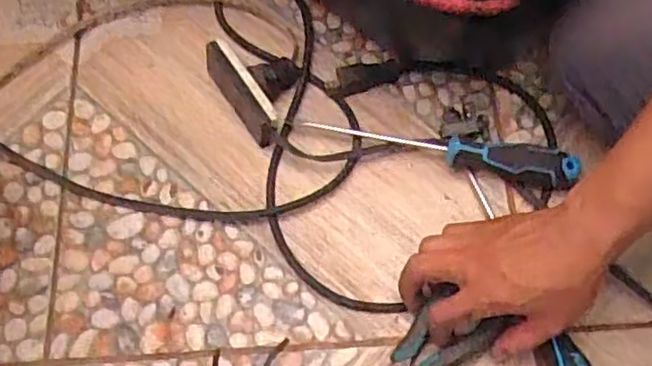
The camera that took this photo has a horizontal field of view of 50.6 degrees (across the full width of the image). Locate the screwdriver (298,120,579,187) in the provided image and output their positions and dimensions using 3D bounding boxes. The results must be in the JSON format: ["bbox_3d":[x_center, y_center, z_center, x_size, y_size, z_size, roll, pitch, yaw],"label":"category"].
[{"bbox_3d":[0.099,-0.031,0.610,0.234,0.026,0.030,13,68,8],"label":"screwdriver"}]

